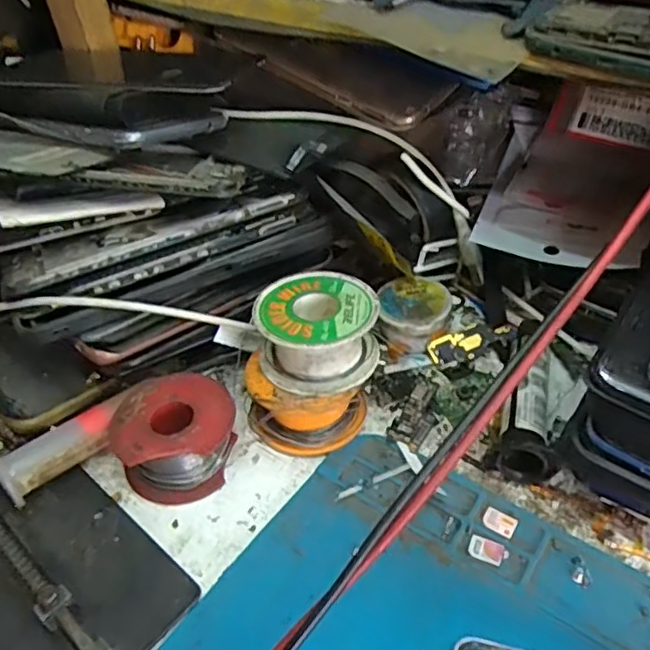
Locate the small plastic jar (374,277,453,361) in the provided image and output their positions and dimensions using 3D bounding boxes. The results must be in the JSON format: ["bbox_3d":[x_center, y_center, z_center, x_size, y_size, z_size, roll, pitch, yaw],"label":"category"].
[{"bbox_3d":[0.046,-0.003,0.320,0.035,0.022,0.041,4,42,9],"label":"small plastic jar"}]

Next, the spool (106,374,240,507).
[{"bbox_3d":[-0.065,0.047,0.272,0.050,0.029,0.049,-3,41,2],"label":"spool"}]

